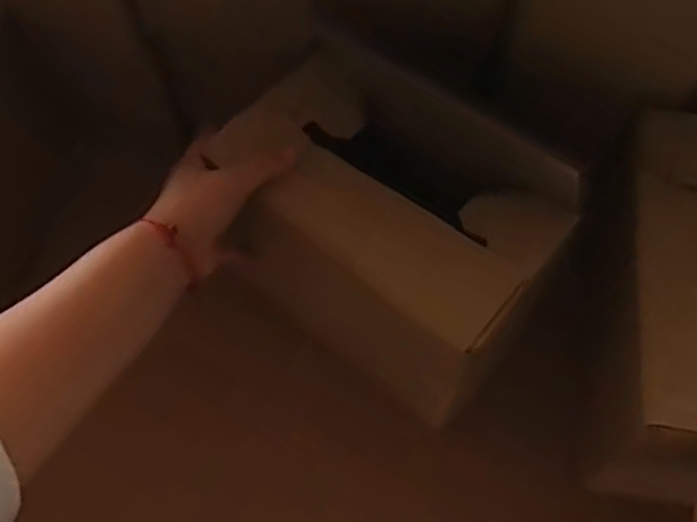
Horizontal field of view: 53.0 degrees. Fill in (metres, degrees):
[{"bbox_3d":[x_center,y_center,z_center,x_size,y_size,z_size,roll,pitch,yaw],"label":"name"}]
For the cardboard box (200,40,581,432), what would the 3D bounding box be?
[{"bbox_3d":[0.032,-0.013,0.547,0.222,0.199,0.161,33,66,15],"label":"cardboard box"}]

